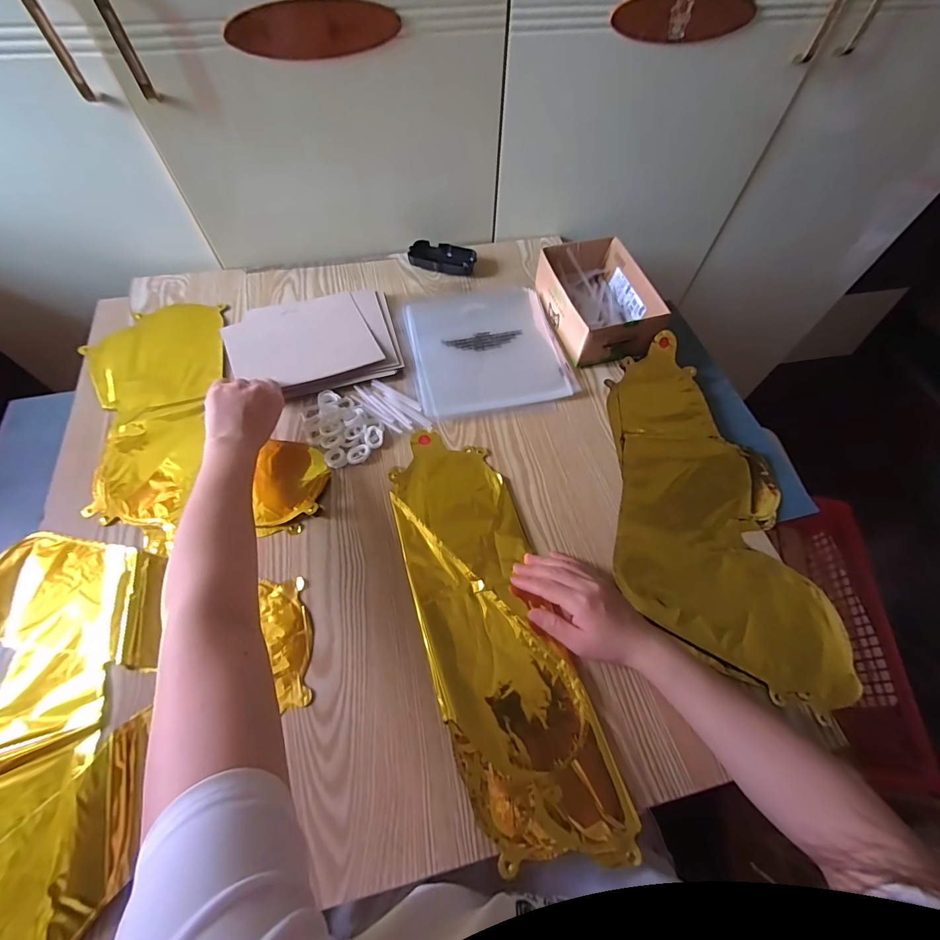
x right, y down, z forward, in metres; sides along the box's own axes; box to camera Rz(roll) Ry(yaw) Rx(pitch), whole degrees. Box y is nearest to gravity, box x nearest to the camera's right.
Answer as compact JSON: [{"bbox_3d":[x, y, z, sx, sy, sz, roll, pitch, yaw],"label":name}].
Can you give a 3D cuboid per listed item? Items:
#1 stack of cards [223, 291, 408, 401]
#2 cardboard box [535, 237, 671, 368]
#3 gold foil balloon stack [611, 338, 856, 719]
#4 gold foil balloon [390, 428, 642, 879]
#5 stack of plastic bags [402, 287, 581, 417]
[{"bbox_3d":[-0.222,-0.183,0.584,0.228,0.014,0.171,-10,62,-7],"label":"stack of cards"},{"bbox_3d":[0.184,-0.247,0.599,0.130,0.060,0.192,-11,62,-7],"label":"cardboard box"},{"bbox_3d":[0.270,0.030,0.487,0.211,0.011,0.425,-1,62,-2],"label":"gold foil balloon stack"},{"bbox_3d":[0.016,0.143,0.429,0.134,0.009,0.425,-16,62,-10],"label":"gold foil balloon"},{"bbox_3d":[0.021,-0.183,0.600,0.213,0.013,0.220,-10,62,-7],"label":"stack of plastic bags"}]

